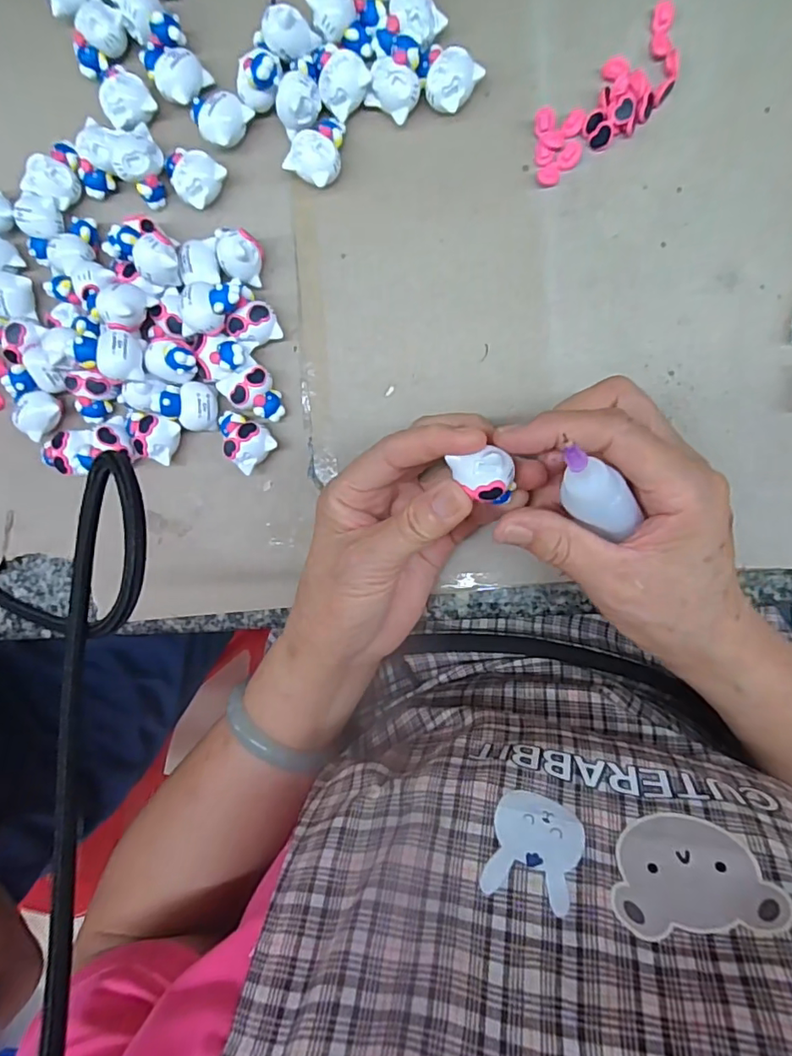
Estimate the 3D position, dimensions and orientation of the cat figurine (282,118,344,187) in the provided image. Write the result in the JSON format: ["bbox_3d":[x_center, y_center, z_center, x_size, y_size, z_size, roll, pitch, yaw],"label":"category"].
[{"bbox_3d":[-0.038,-0.192,0.273,0.024,0.016,0.033,32,99,1],"label":"cat figurine"}]

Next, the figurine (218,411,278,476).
[{"bbox_3d":[-0.082,-0.049,0.291,0.024,0.021,0.033,-42,92,9],"label":"figurine"}]

